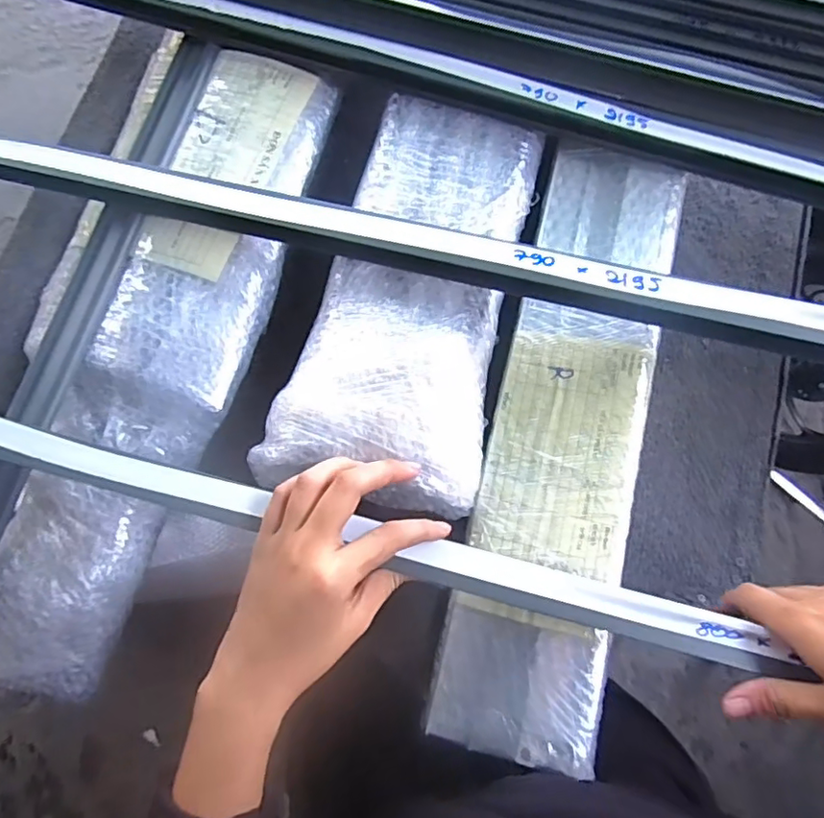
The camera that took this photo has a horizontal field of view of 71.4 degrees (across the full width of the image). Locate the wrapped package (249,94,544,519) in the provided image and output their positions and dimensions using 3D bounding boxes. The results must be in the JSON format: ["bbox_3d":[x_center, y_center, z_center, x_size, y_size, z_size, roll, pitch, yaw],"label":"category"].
[{"bbox_3d":[-0.003,-0.079,0.409,0.143,0.038,0.300,12,77,3],"label":"wrapped package"}]

